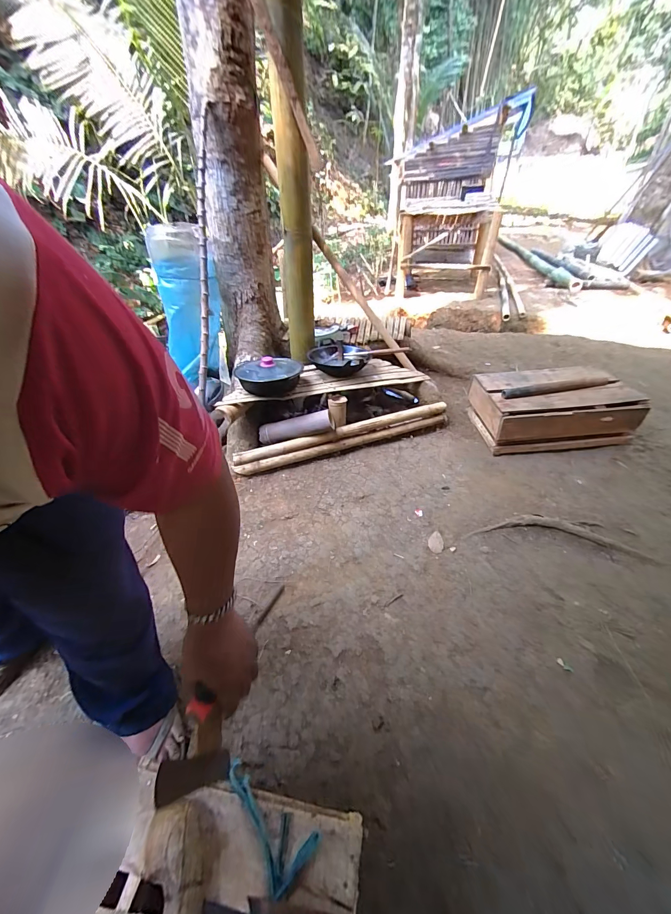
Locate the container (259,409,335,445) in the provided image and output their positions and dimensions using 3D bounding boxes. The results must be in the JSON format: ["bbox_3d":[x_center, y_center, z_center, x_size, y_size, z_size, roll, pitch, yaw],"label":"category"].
[{"bbox_3d":[-0.158,-0.118,1.334,0.305,0.067,0.076,-11,40,6],"label":"container"}]

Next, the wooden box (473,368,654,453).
[{"bbox_3d":[0.891,-0.206,1.434,0.550,0.226,0.344,-2,41,-2],"label":"wooden box"}]

